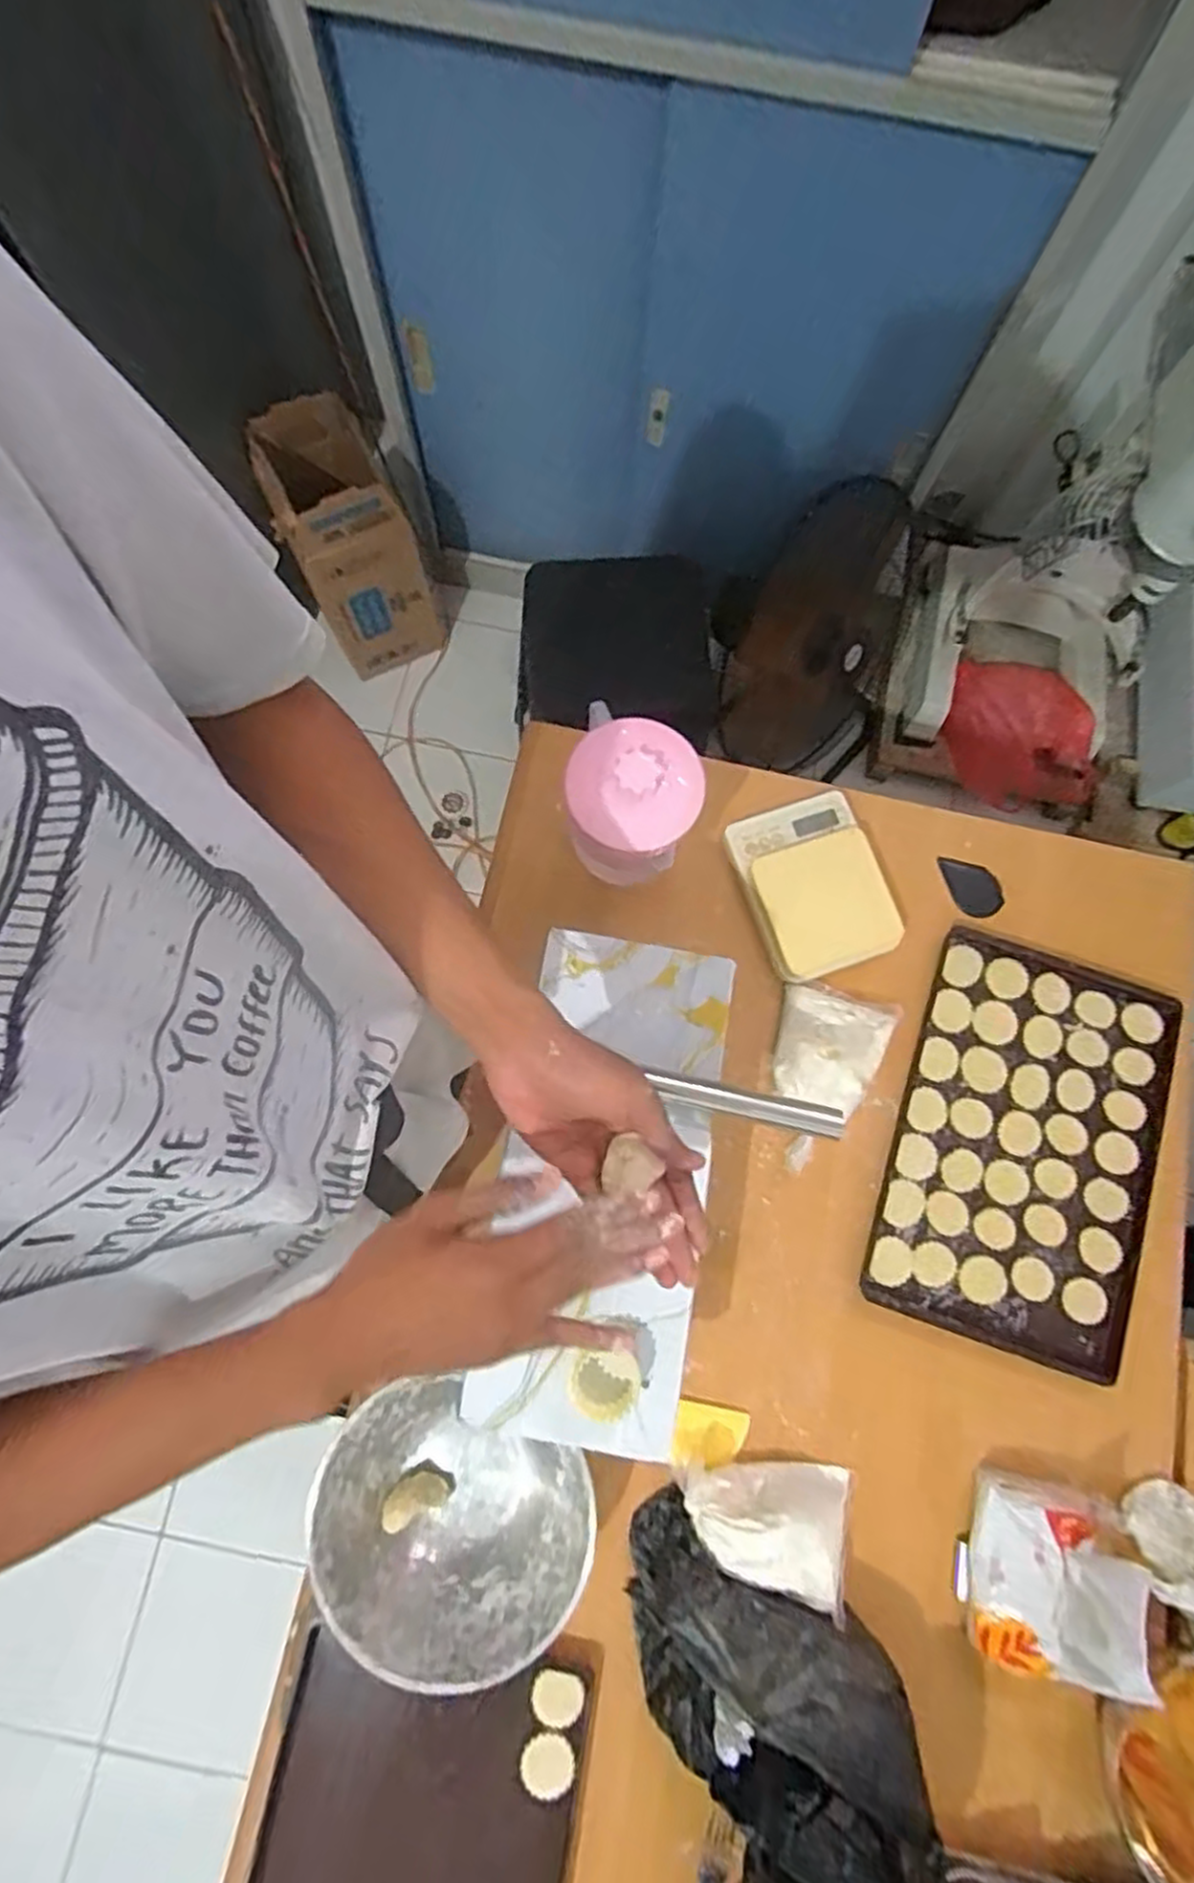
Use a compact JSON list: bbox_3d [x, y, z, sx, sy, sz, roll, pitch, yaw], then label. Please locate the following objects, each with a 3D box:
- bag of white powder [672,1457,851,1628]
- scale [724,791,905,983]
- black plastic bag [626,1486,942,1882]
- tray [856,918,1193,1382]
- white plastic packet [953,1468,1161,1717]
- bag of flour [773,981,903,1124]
[{"bbox_3d":[0.139,0.484,0.637,0.147,0.065,0.086,19,78,3],"label":"bag of white powder"},{"bbox_3d":[0.220,-0.058,0.771,0.133,0.025,0.171,-20,79,-6],"label":"scale"},{"bbox_3d":[0.127,0.671,0.548,0.205,0.155,0.406,4,78,-1],"label":"black plastic bag"},{"bbox_3d":[0.416,0.194,0.732,0.238,0.017,0.370,19,78,2],"label":"tray"},{"bbox_3d":[0.369,0.523,0.603,0.103,0.127,0.135,20,78,3],"label":"white plastic packet"},{"bbox_3d":[0.226,0.103,0.732,0.106,0.028,0.113,19,78,3],"label":"bag of flour"}]

